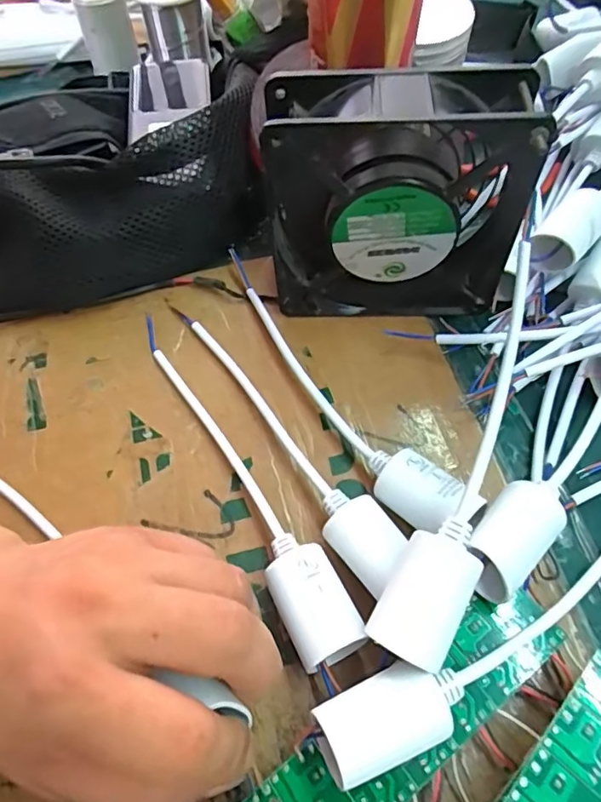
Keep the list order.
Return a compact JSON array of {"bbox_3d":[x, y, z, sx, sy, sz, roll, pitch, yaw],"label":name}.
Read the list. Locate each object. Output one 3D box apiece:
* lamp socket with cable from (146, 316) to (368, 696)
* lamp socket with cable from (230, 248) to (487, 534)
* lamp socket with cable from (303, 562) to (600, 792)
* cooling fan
[{"bbox_3d":[-0.030,0.033,0.261,0.027,0.031,0.200,-27,50,-12],"label":"lamp socket with cable"},{"bbox_3d":[0.011,-0.013,0.290,0.029,0.030,0.215,-28,50,-12],"label":"lamp socket with cable"},{"bbox_3d":[0.097,0.085,0.219,0.205,0.022,0.027,-21,62,-23],"label":"lamp socket with cable"},{"bbox_3d":[0.047,-0.098,0.275,0.121,0.120,0.047,2,61,4],"label":"cooling fan"}]

